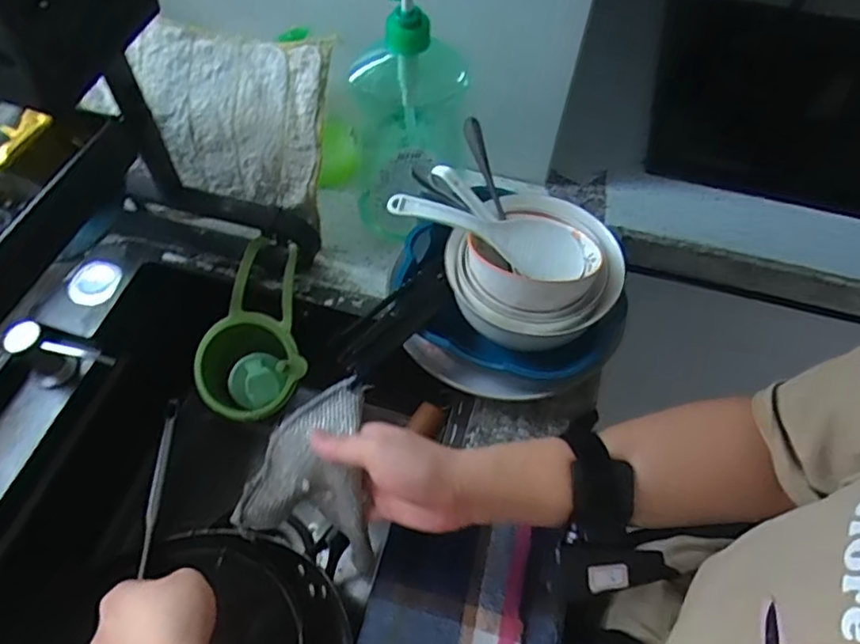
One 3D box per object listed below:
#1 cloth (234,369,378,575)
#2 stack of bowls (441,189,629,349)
[{"bbox_3d":[-0.083,0.103,0.432,0.106,0.095,0.106,15,58,7],"label":"cloth"},{"bbox_3d":[0.094,-0.045,0.512,0.137,0.080,0.147,34,62,18],"label":"stack of bowls"}]

